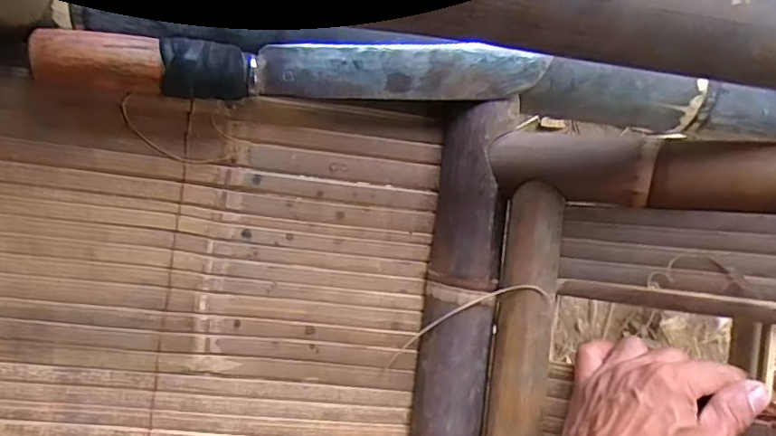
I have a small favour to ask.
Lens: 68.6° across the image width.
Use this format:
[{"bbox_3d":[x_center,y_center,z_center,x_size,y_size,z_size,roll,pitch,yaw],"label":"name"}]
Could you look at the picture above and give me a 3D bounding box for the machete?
[{"bbox_3d":[-0.058,-0.103,0.397,0.340,0.042,0.046,-1,90,-8],"label":"machete"}]

